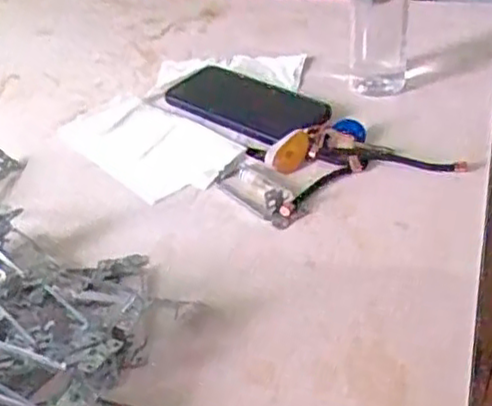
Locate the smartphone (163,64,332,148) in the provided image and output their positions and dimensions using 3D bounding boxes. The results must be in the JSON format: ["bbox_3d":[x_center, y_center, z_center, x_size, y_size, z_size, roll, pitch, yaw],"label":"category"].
[{"bbox_3d":[-0.001,-0.100,0.688,0.173,0.014,0.076,23,62,34],"label":"smartphone"}]

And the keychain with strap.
[{"bbox_3d":[0.092,-0.039,0.596,0.162,0.021,0.113,-10,39,-8],"label":"keychain with strap"}]

